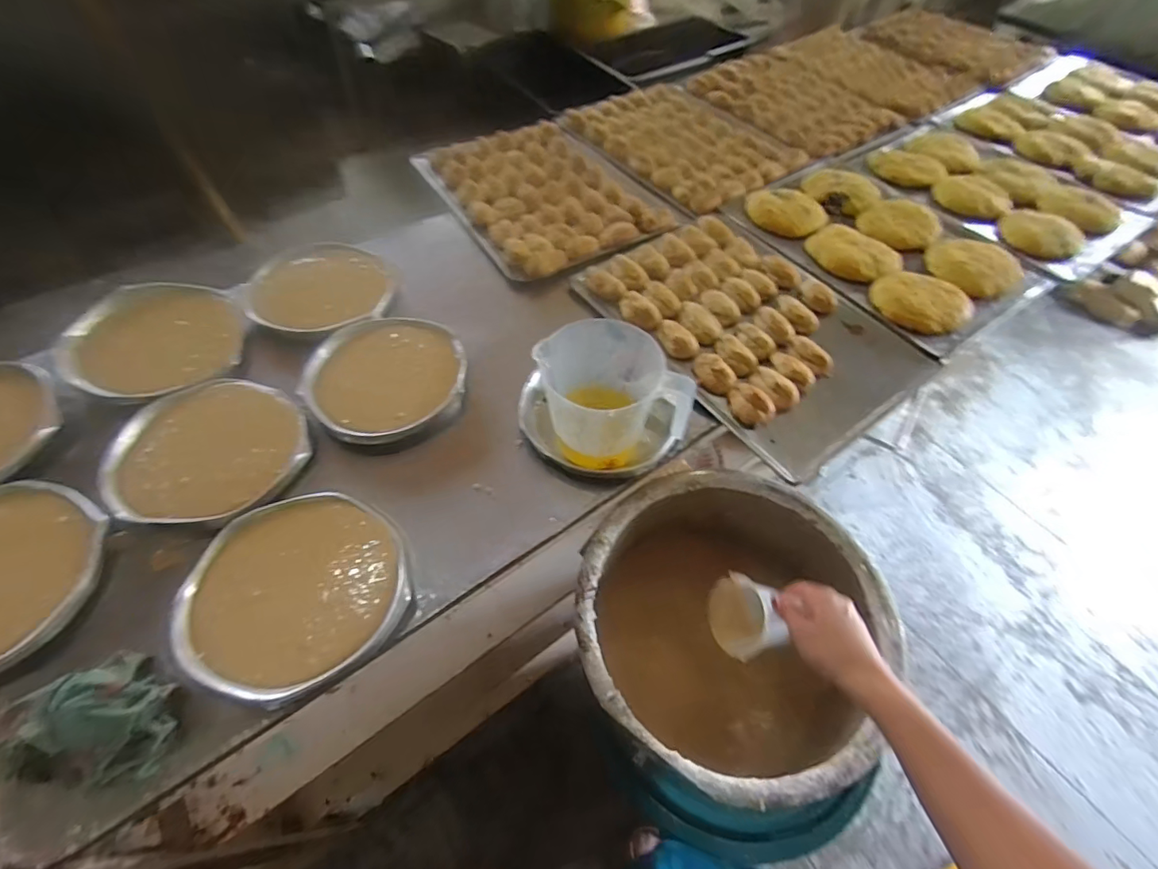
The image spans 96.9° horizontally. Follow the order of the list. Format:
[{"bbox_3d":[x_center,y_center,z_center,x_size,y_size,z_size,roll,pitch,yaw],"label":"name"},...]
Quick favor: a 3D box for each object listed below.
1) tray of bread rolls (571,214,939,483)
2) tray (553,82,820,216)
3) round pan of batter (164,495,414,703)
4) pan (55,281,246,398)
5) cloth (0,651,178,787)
[{"bbox_3d":[0.253,-0.172,0.752,0.328,0.034,0.436,-30,61,-21],"label":"tray of bread rolls"},{"bbox_3d":[0.215,-0.618,1.071,0.355,0.029,0.443,-28,60,-20],"label":"tray"},{"bbox_3d":[-0.272,0.151,0.495,0.198,0.028,0.186,1,55,-1],"label":"round pan of batter"},{"bbox_3d":[-0.549,-0.131,0.668,0.192,0.033,0.176,1,55,-1],"label":"pan"},{"bbox_3d":[-0.399,0.238,0.430,0.121,0.050,0.100,11,54,5],"label":"cloth"}]

